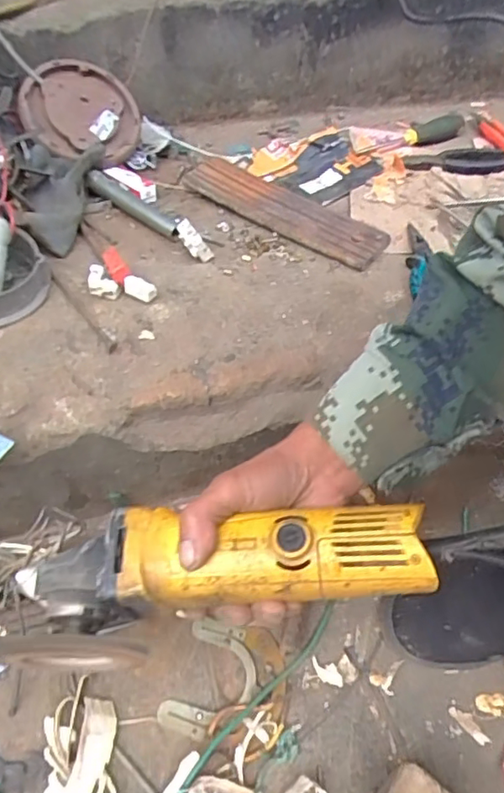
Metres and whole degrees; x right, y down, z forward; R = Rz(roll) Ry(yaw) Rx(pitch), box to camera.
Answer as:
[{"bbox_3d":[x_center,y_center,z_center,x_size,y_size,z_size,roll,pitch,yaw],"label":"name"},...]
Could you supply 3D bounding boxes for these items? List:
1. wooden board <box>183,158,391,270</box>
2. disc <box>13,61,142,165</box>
[{"bbox_3d":[0.035,-0.230,0.683,0.275,0.021,0.080,34,50,21],"label":"wooden board"},{"bbox_3d":[-0.216,-0.363,0.705,0.145,0.021,0.145,0,74,-23],"label":"disc"}]

